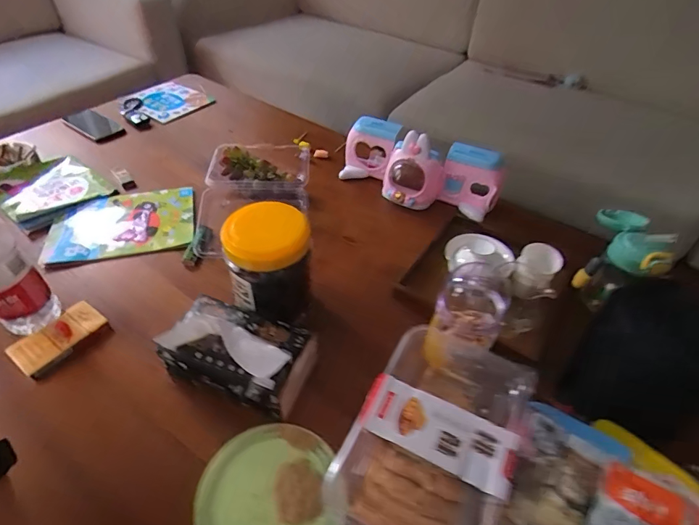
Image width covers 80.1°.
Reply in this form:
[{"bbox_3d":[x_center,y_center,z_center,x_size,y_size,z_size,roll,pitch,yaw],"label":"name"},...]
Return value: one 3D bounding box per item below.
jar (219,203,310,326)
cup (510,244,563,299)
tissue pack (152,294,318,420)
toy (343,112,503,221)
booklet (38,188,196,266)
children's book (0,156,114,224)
[{"bbox_3d":[-0.094,0.012,0.504,0.089,0.142,0.079,-8,46,-10],"label":"jar"},{"bbox_3d":[0.237,0.012,0.525,0.054,0.049,0.049,24,49,20],"label":"cup"},{"bbox_3d":[-0.124,0.099,0.466,0.146,0.084,0.086,17,47,14],"label":"tissue pack"},{"bbox_3d":[0.105,-0.155,0.681,0.269,0.105,0.073,25,49,21],"label":"toy"},{"bbox_3d":[-0.359,-0.061,0.656,0.221,0.012,0.140,-12,47,-12],"label":"booklet"},{"bbox_3d":[-0.508,-0.129,0.706,0.164,0.022,0.149,32,53,27],"label":"children's book"}]

